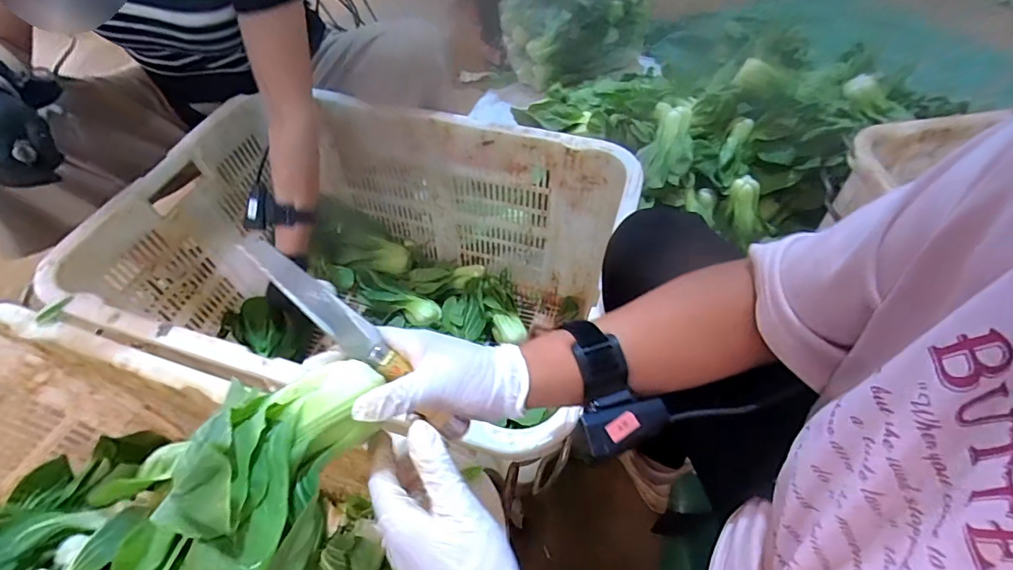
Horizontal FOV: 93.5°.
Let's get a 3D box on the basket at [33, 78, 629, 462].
[{"bbox_3d":[-0.190,0.010,0.746,0.640,0.350,0.454,14,55,12],"label":"basket"}]

